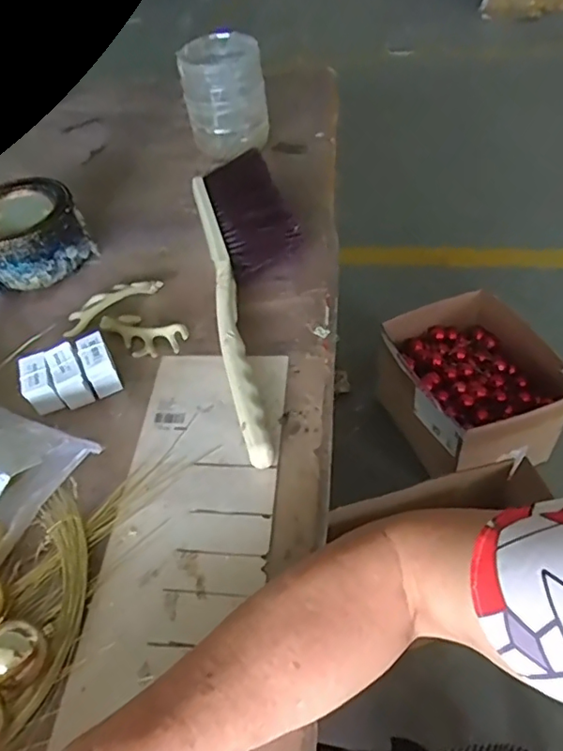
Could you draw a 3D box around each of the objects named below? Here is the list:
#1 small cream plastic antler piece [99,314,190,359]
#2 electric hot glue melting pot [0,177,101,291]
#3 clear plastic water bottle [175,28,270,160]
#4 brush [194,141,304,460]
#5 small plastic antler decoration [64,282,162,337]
[{"bbox_3d":[-0.126,-0.037,0.502,0.092,0.025,0.039,26,56,25],"label":"small cream plastic antler piece"},{"bbox_3d":[-0.264,-0.146,0.585,0.112,0.067,0.108,-2,49,3],"label":"electric hot glue melting pot"},{"bbox_3d":[-0.069,-0.346,0.699,0.100,0.116,0.102,-7,49,-1],"label":"clear plastic water bottle"},{"bbox_3d":[-0.020,-0.093,0.529,0.093,0.043,0.401,-10,49,-4],"label":"brush"},{"bbox_3d":[-0.163,-0.072,0.538,0.101,0.024,0.018,-30,53,-19],"label":"small plastic antler decoration"}]

